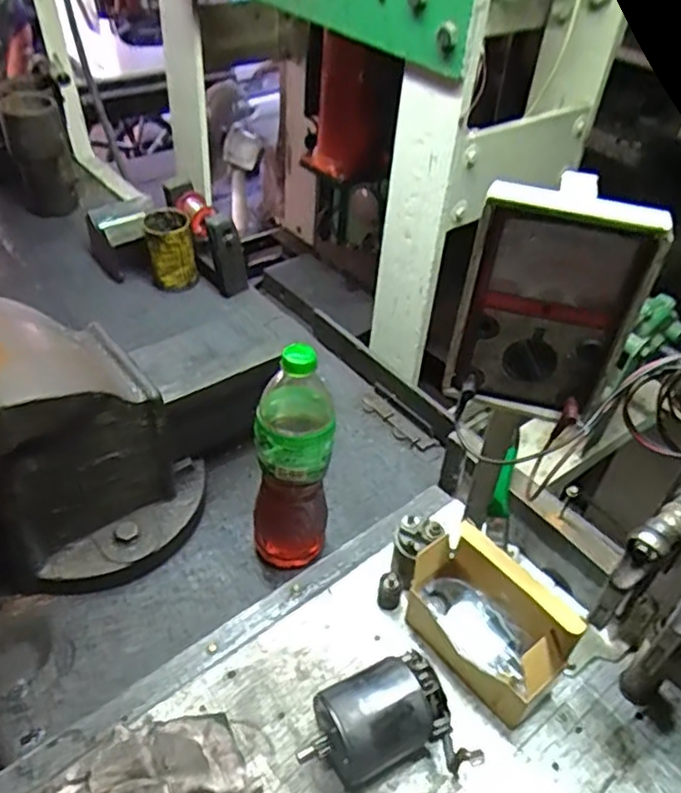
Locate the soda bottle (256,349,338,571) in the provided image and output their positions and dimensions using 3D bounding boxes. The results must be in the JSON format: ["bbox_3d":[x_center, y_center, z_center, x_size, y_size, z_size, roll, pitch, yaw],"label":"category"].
[{"bbox_3d":[-0.050,0.068,0.664,0.079,0.272,0.086,-2,43,-6],"label":"soda bottle"}]

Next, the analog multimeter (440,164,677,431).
[{"bbox_3d":[0.151,-0.068,0.493,0.122,0.170,0.054,11,43,6],"label":"analog multimeter"}]

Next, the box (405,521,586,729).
[{"bbox_3d":[0.129,0.201,0.592,0.084,0.107,0.145,-25,50,-28],"label":"box"}]

